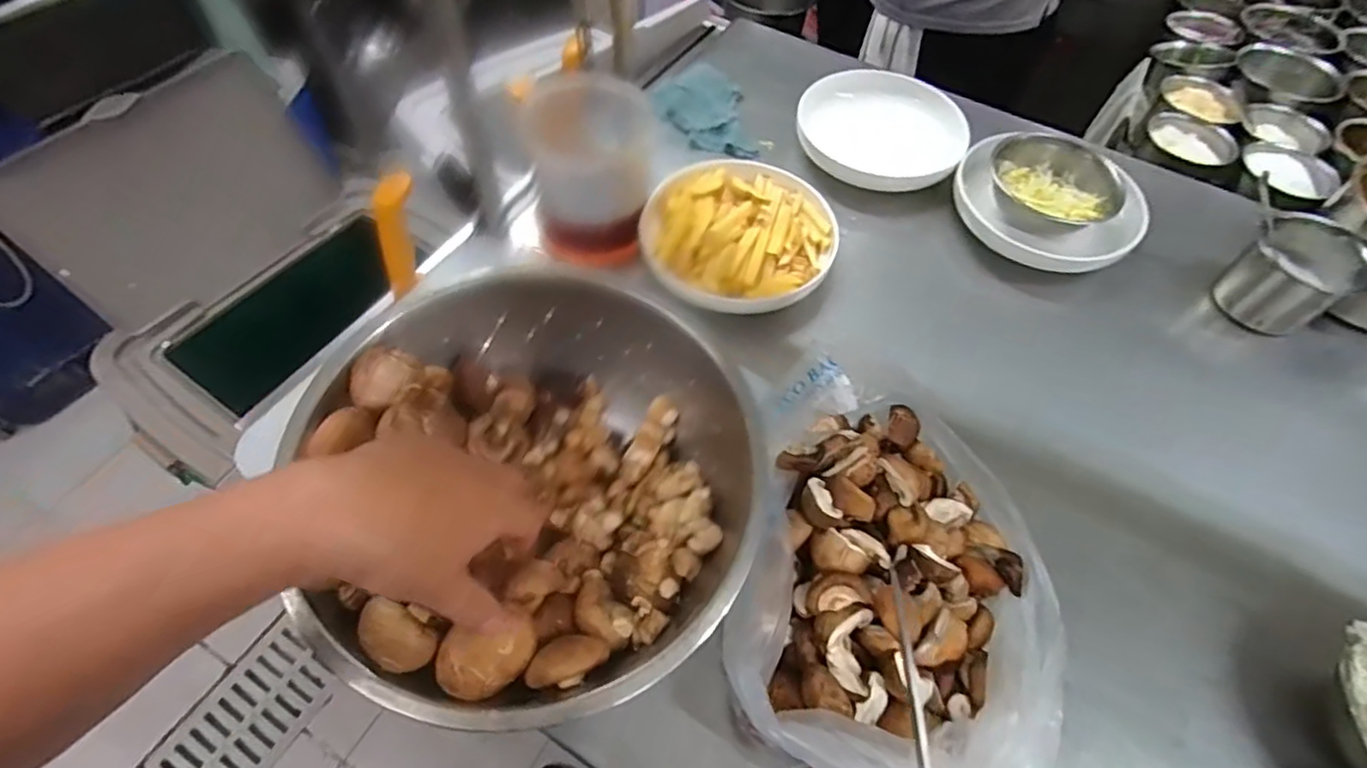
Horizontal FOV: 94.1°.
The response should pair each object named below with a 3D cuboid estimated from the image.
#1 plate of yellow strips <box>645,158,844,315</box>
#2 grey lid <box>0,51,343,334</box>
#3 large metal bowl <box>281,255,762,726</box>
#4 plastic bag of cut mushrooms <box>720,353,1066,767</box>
[{"bbox_3d":[0.068,-0.176,0.750,0.217,0.051,0.229,1,57,-2],"label":"plate of yellow strips"},{"bbox_3d":[-0.660,-0.253,0.850,0.023,0.238,0.347,21,56,39],"label":"grey lid"},{"bbox_3d":[-0.106,0.073,0.471,0.299,0.110,0.315,1,57,-2],"label":"large metal bowl"},{"bbox_3d":[0.170,0.160,0.510,0.229,0.105,0.318,17,58,8],"label":"plastic bag of cut mushrooms"}]

